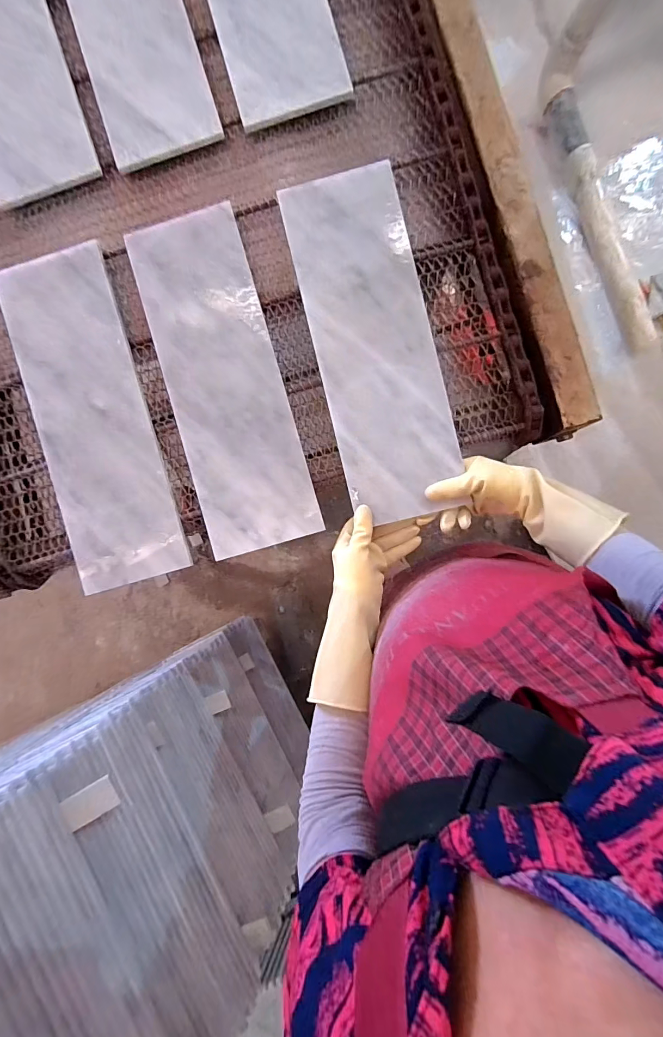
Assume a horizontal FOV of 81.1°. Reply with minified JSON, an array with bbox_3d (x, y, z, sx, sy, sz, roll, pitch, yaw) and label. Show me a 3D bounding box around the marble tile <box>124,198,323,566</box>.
[{"bbox_3d":[-0.149,-0.191,0.540,0.156,0.018,0.470,-16,86,1],"label":"marble tile"}]

